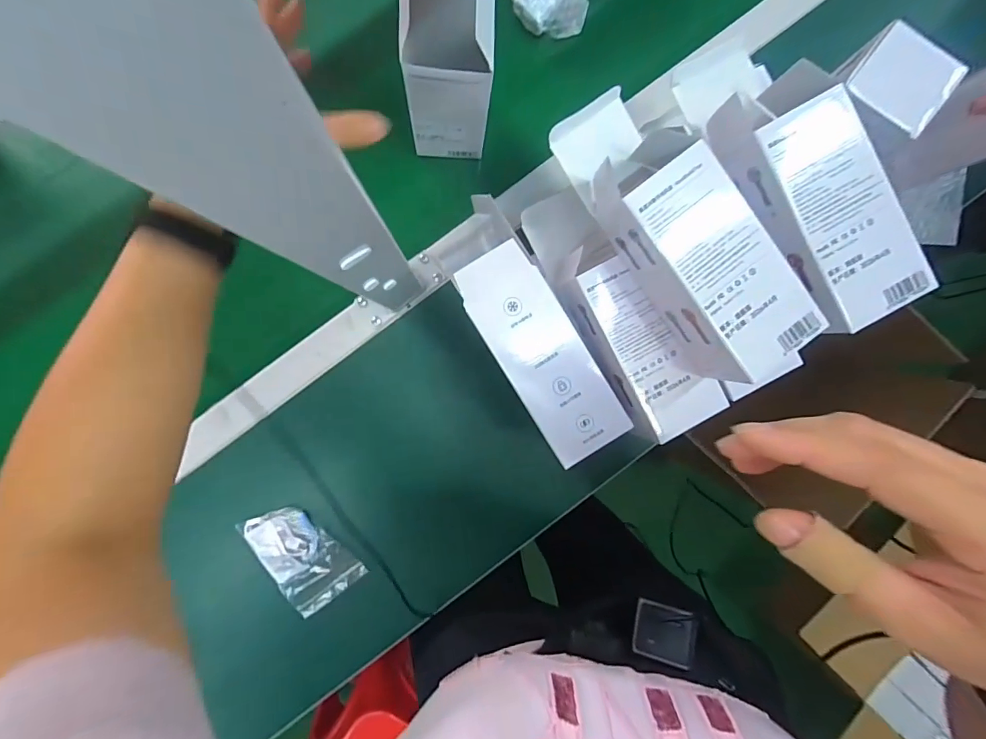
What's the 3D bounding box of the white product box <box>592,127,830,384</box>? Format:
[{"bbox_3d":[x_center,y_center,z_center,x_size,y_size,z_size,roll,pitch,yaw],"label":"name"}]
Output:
[{"bbox_3d":[0.151,-0.083,0.357,0.075,0.076,0.186,-36,95,-2],"label":"white product box"}]

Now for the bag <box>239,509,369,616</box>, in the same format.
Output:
[{"bbox_3d":[-0.212,0.208,0.529,0.084,0.016,0.127,-31,95,-2],"label":"bag"}]

